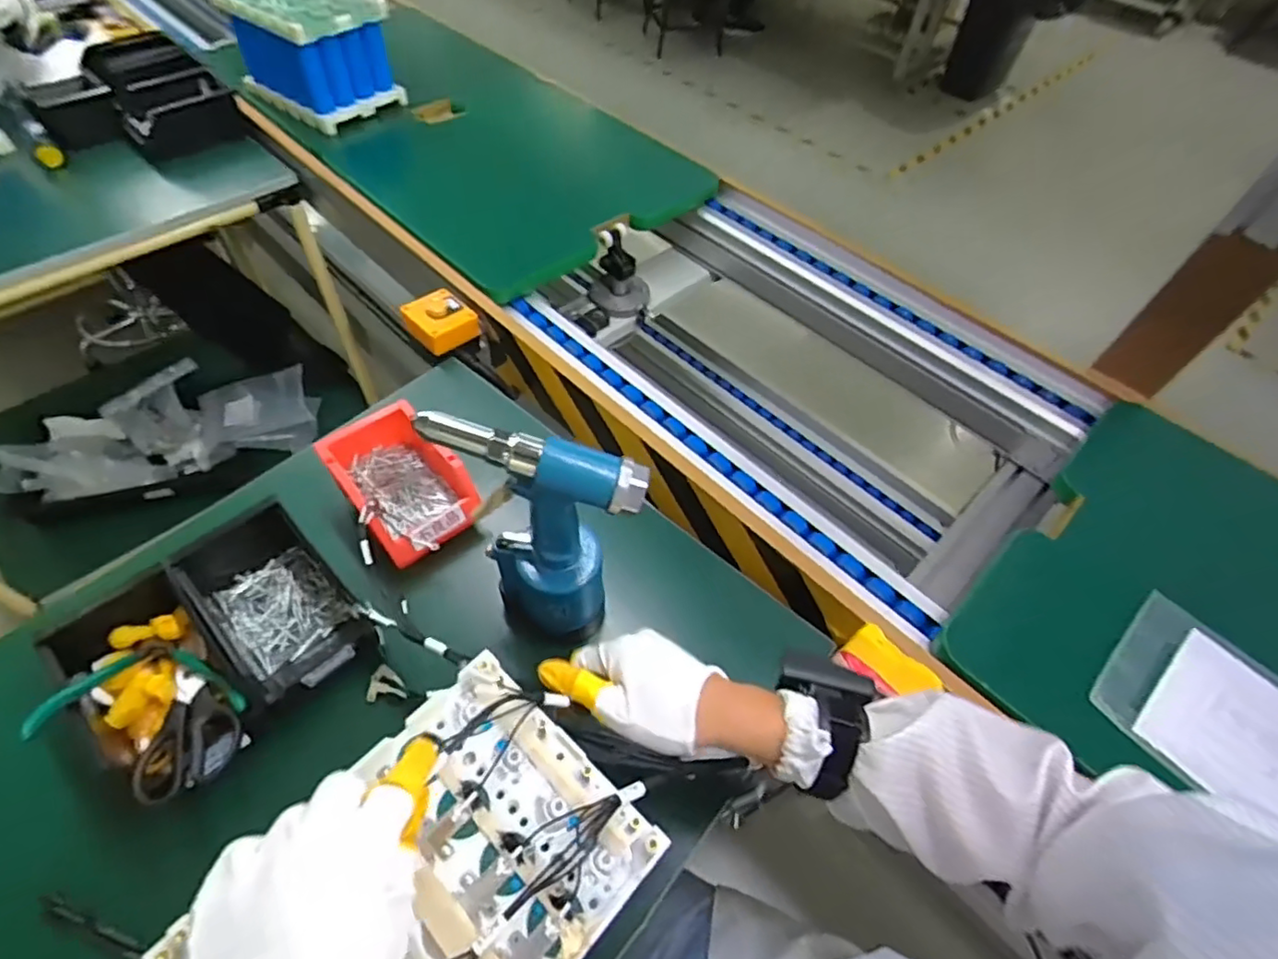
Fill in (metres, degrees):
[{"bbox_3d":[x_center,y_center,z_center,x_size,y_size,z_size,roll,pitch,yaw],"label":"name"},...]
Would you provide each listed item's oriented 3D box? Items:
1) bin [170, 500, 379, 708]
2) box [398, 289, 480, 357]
[{"bbox_3d":[-0.343,0.113,0.581,0.189,0.075,0.108,40,61,23],"label":"bin"},{"bbox_3d":[-0.271,-0.218,0.844,0.085,0.039,0.085,-37,64,-27],"label":"box"}]

